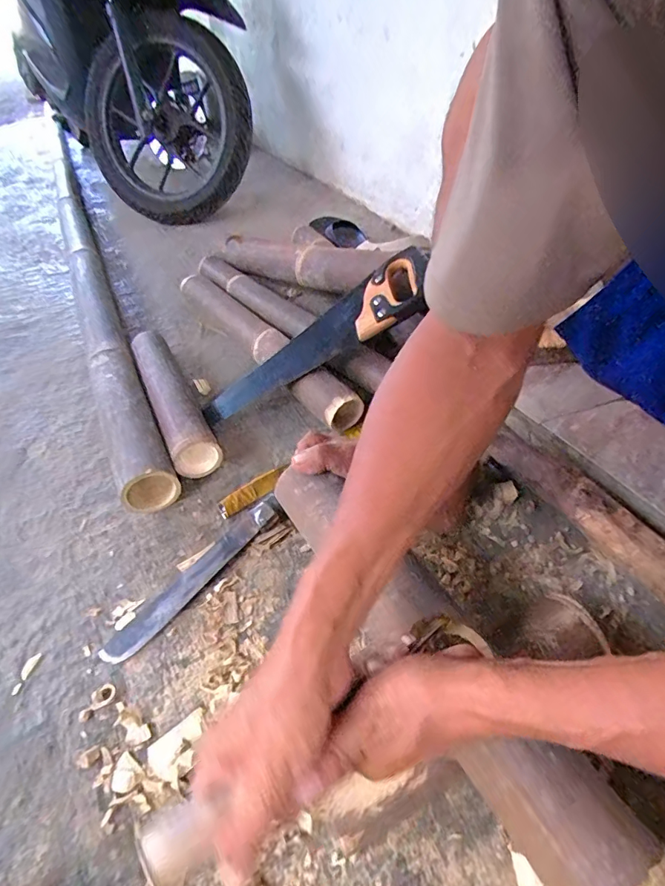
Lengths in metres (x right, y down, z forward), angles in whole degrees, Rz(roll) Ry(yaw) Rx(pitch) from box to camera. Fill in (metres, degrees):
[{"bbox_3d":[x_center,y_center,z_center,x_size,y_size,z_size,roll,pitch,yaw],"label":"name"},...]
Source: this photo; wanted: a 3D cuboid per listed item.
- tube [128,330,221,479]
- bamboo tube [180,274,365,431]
[{"bbox_3d":[-0.261,-0.071,0.757,0.066,0.077,0.345,-24,49,-15],"label":"tube"},{"bbox_3d":[-0.137,-0.191,0.839,0.074,0.063,0.530,-32,52,-21],"label":"bamboo tube"}]

